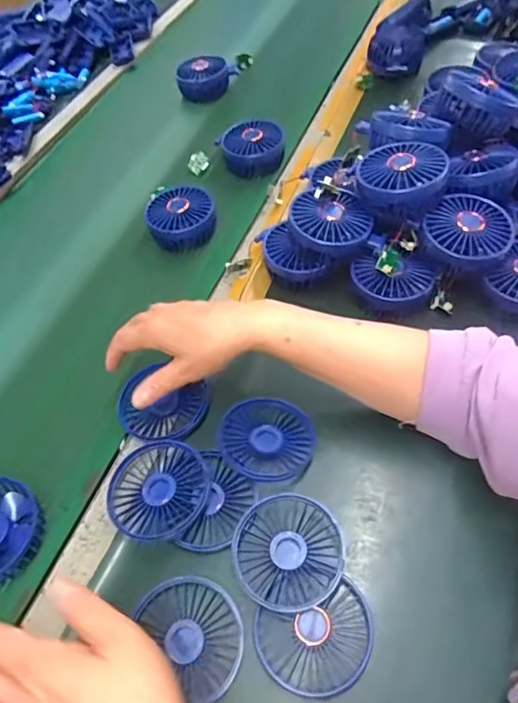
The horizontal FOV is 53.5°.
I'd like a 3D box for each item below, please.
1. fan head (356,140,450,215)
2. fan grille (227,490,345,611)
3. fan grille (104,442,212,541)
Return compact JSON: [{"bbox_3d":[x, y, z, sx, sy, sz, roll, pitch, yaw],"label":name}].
[{"bbox_3d":[0.144,-0.177,0.525,0.084,0.042,0.085,-1,57,2],"label":"fan head"},{"bbox_3d":[0.023,0.162,0.419,0.088,0.019,0.086,-4,53,5],"label":"fan grille"},{"bbox_3d":[-0.089,0.120,0.452,0.088,0.014,0.081,-4,53,5],"label":"fan grille"}]

